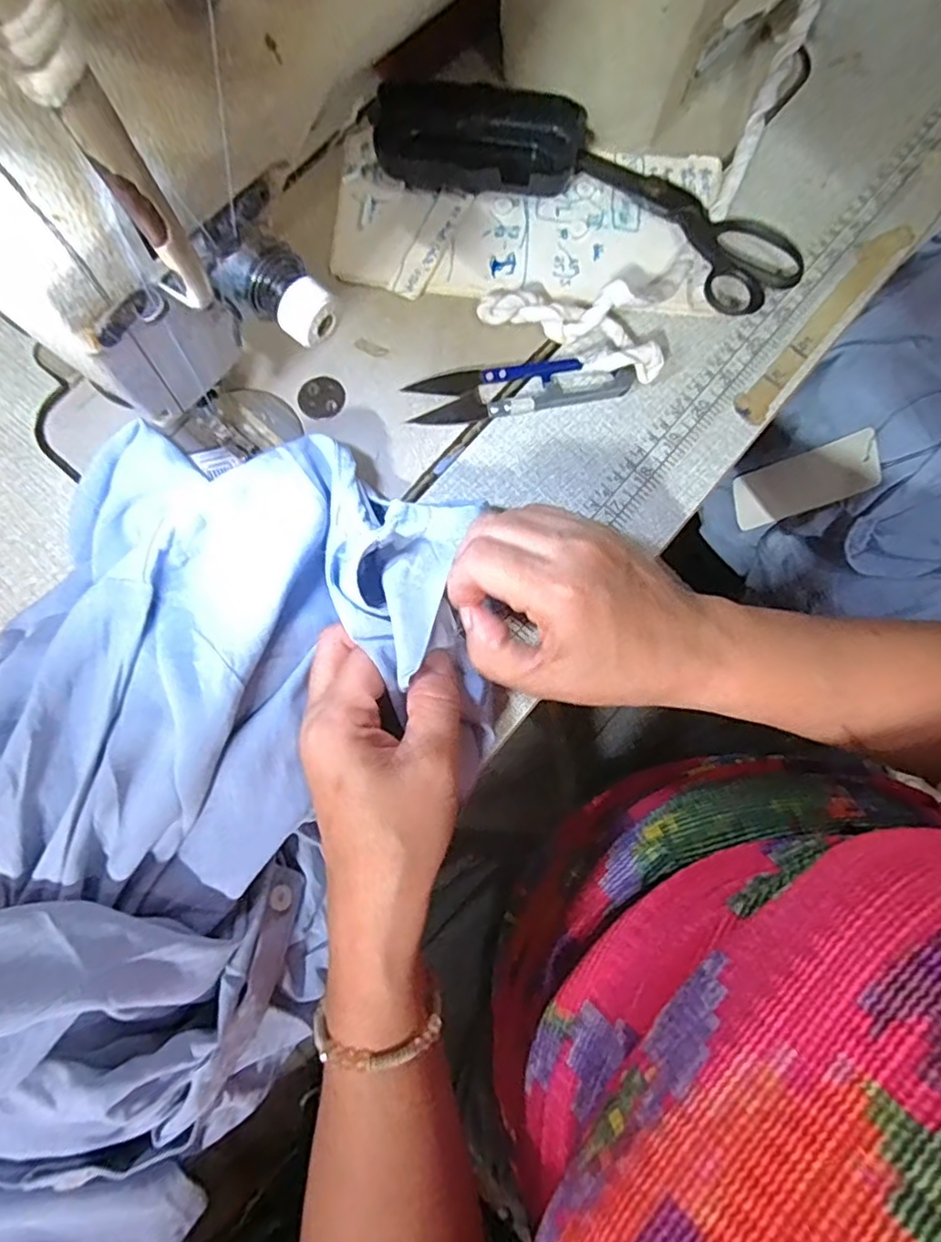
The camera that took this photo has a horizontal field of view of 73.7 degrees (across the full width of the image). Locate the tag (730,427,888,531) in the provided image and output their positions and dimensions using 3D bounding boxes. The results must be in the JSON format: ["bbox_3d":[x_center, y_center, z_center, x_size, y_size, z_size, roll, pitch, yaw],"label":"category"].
[{"bbox_3d":[0.268,-0.112,0.509,0.005,0.117,0.049,7,77,-30],"label":"tag"}]

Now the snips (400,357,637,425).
[{"bbox_3d":[0.025,-0.123,0.332,0.120,0.009,0.028,-7,79,-3],"label":"snips"}]

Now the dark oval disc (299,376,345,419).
[{"bbox_3d":[-0.079,-0.120,0.334,0.024,0.004,0.023,-2,79,-2],"label":"dark oval disc"}]

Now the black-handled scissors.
[{"bbox_3d":[0.065,-0.236,0.343,0.236,0.025,0.072,23,79,3],"label":"black-handled scissors"}]

